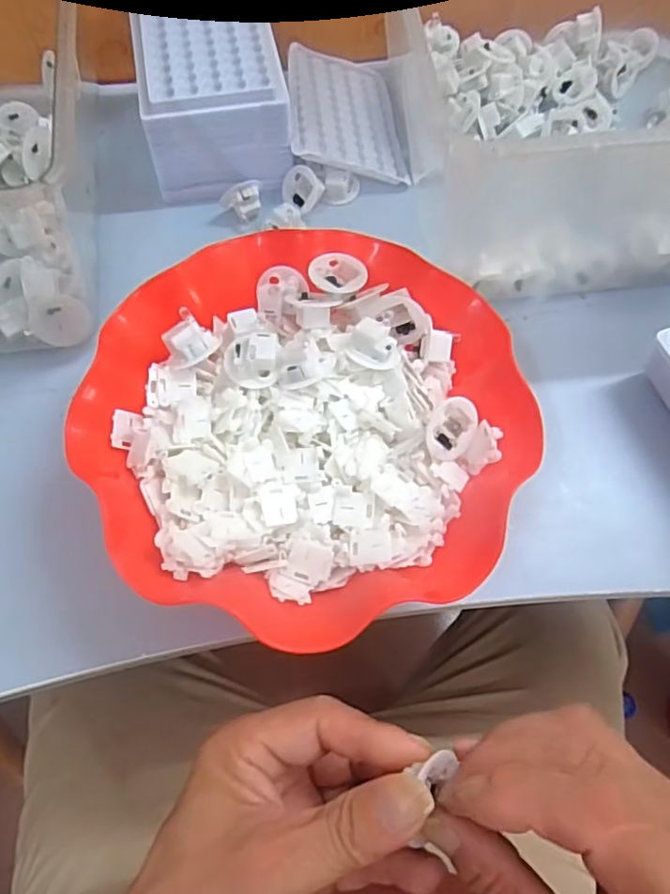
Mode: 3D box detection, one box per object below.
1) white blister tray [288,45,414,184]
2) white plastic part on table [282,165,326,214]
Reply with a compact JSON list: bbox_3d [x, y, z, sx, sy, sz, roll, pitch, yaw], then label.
[{"bbox_3d":[0.006,-0.258,0.473,0.088,0.007,0.123,3,64,-22],"label":"white blister tray"},{"bbox_3d":[-0.023,-0.189,0.454,0.030,0.030,0.018,44,28,8],"label":"white plastic part on table"}]

